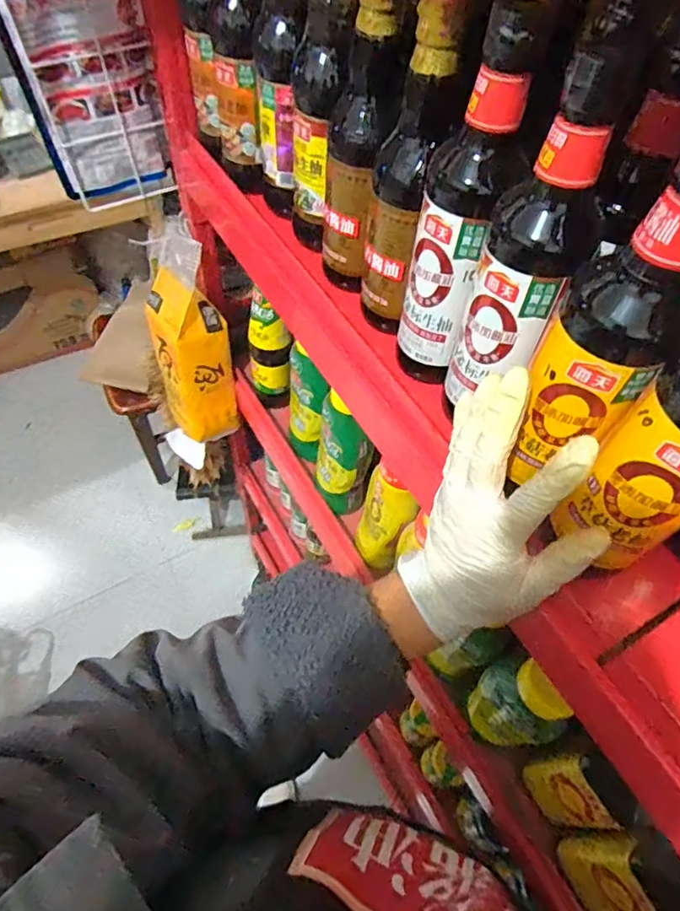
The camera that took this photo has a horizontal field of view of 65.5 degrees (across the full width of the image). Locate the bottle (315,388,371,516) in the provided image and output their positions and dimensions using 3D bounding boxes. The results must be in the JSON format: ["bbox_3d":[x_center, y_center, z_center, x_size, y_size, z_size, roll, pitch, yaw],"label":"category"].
[{"bbox_3d":[0.002,-0.002,0.705,0.068,0.215,0.068,3,56,-1],"label":"bottle"}]

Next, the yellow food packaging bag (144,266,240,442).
[{"bbox_3d":[-0.246,-0.160,0.885,0.114,0.285,0.126,-18,59,-15],"label":"yellow food packaging bag"}]

